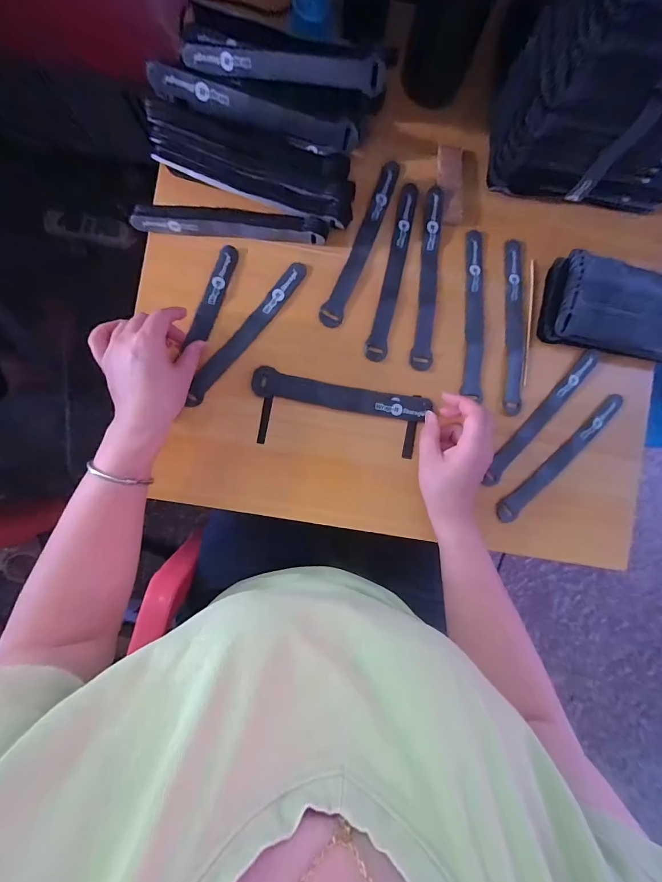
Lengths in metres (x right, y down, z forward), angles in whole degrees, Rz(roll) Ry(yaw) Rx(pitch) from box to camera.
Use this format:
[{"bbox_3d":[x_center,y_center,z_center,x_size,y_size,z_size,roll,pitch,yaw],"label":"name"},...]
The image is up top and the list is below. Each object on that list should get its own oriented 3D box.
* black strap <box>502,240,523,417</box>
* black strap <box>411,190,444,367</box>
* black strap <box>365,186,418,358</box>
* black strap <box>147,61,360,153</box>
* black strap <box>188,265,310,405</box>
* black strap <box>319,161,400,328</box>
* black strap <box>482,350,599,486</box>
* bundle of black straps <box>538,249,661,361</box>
[{"bbox_3d":[0.212,-0.132,0.407,0.023,0.004,0.203,4,86,-5],"label":"black strap"},{"bbox_3d":[0.113,-0.186,0.405,0.023,0.004,0.208,6,90,-3],"label":"black strap"},{"bbox_3d":[0.071,-0.192,0.402,0.023,0.005,0.205,13,90,-3],"label":"black strap"},{"bbox_3d":[-0.072,-0.335,0.357,0.204,0.010,0.024,6,129,-13],"label":"black strap"},{"bbox_3d":[-0.090,-0.115,0.374,0.022,0.006,0.188,39,88,-2],"label":"black strap"},{"bbox_3d":[0.033,-0.219,0.389,0.024,0.004,0.198,21,85,0],"label":"black strap"},{"bbox_3d":[0.231,-0.028,0.390,0.020,0.011,0.183,41,88,-2],"label":"black strap"},{"bbox_3d":[0.347,-0.137,0.376,0.216,0.028,0.087,8,90,-3],"label":"bundle of black straps"}]

